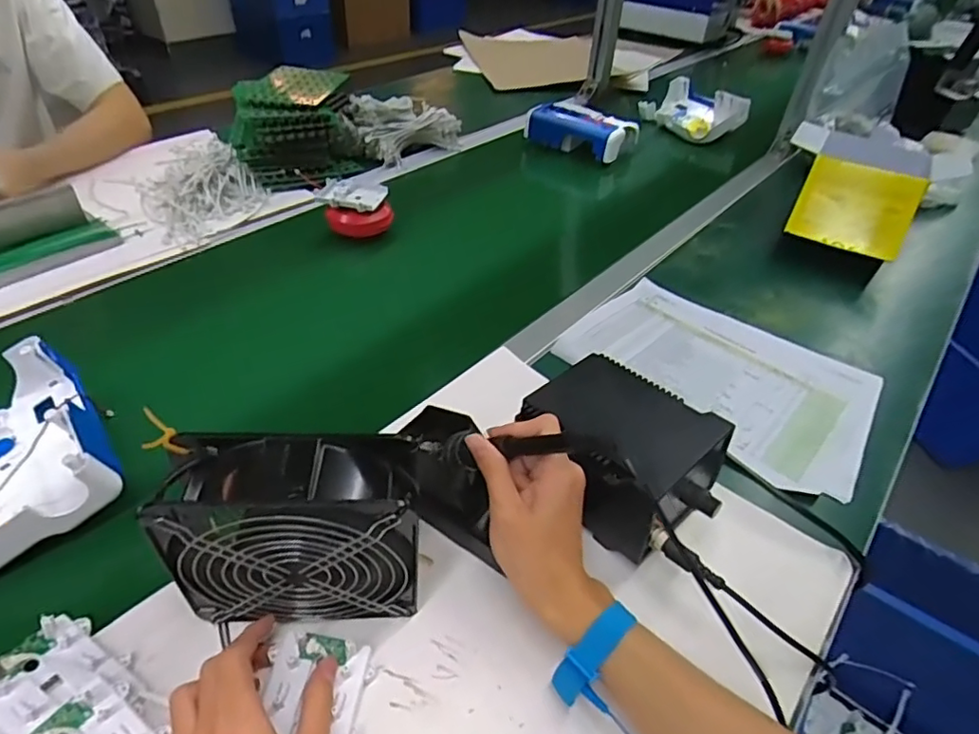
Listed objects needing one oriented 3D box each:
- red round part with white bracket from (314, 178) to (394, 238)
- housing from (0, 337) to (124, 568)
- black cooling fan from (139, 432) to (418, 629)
[{"bbox_3d":[-0.191,-0.227,0.826,0.098,0.047,0.084,-8,44,-14],"label":"red round part with white bracket"},{"bbox_3d":[-0.397,0.074,0.467,0.147,0.078,0.185,-26,51,-30],"label":"housing"},{"bbox_3d":[-0.123,0.113,0.383,0.146,0.150,0.063,-1,42,-7],"label":"black cooling fan"}]

